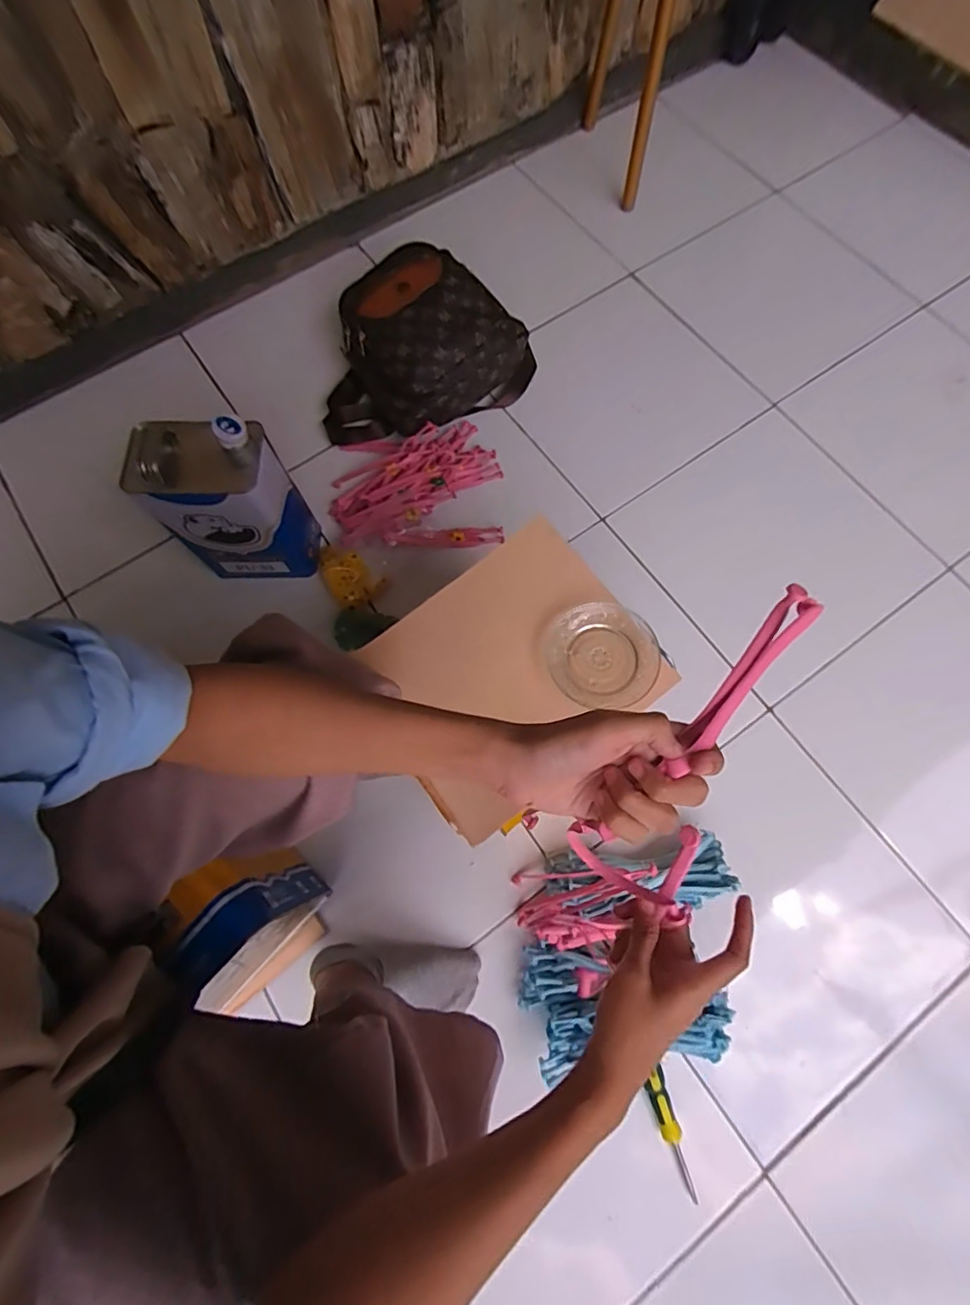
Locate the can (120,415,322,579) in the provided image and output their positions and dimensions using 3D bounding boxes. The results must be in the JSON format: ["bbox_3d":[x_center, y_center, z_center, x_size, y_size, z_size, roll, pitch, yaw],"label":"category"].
[{"bbox_3d":[-0.355,-0.202,0.753,0.161,0.271,0.099,-3,72,0],"label":"can"}]

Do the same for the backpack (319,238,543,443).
[{"bbox_3d":[-0.118,-0.508,0.892,0.366,0.154,0.232,-32,75,-9],"label":"backpack"}]

